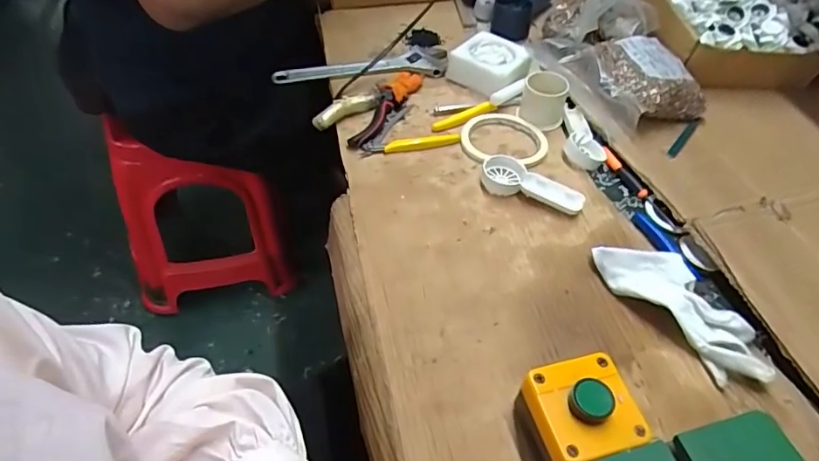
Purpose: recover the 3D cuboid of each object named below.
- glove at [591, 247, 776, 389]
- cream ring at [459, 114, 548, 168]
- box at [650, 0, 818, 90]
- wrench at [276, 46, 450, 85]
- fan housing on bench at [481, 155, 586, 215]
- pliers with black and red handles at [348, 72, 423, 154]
[{"bbox_3d":[0.243,0.064,0.460,0.056,0.034,0.164,-31,59,-26],"label":"glove"},{"bbox_3d":[0.111,-0.109,0.608,0.101,0.016,0.097,2,50,-2],"label":"cream ring"},{"bbox_3d":[0.443,-0.287,0.723,0.230,0.101,0.179,-1,50,-4],"label":"box"},{"bbox_3d":[-0.054,-0.215,0.685,0.243,0.019,0.054,-15,53,-16],"label":"wrench"},{"bbox_3d":[0.133,-0.050,0.559,0.110,0.018,0.040,19,52,12],"label":"fan housing on bench"},{"bbox_3d":[-0.025,-0.151,0.639,0.044,0.014,0.155,16,51,9],"label":"pliers with black and red handles"}]

